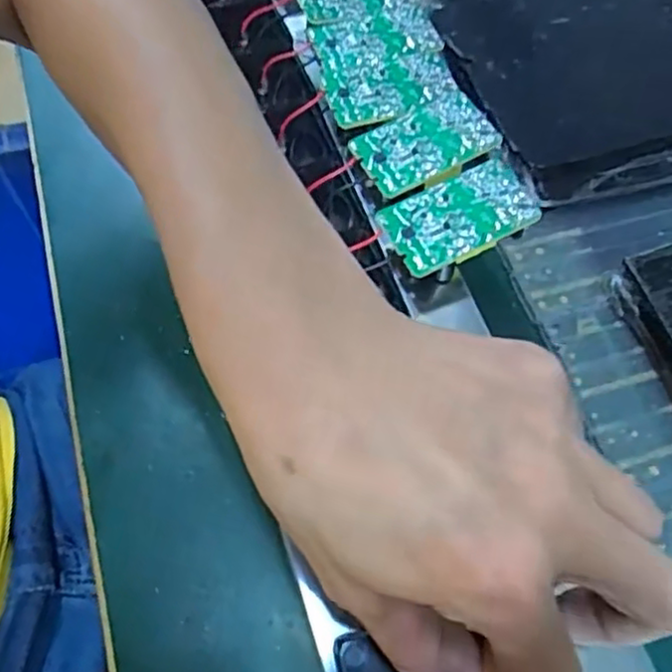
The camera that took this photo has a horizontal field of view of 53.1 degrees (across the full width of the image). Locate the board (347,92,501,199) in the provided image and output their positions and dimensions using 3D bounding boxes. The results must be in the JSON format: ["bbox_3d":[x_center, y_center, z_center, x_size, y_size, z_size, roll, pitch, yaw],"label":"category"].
[{"bbox_3d":[0.041,-0.089,0.312,0.060,0.009,0.038,-26,65,-16],"label":"board"}]

